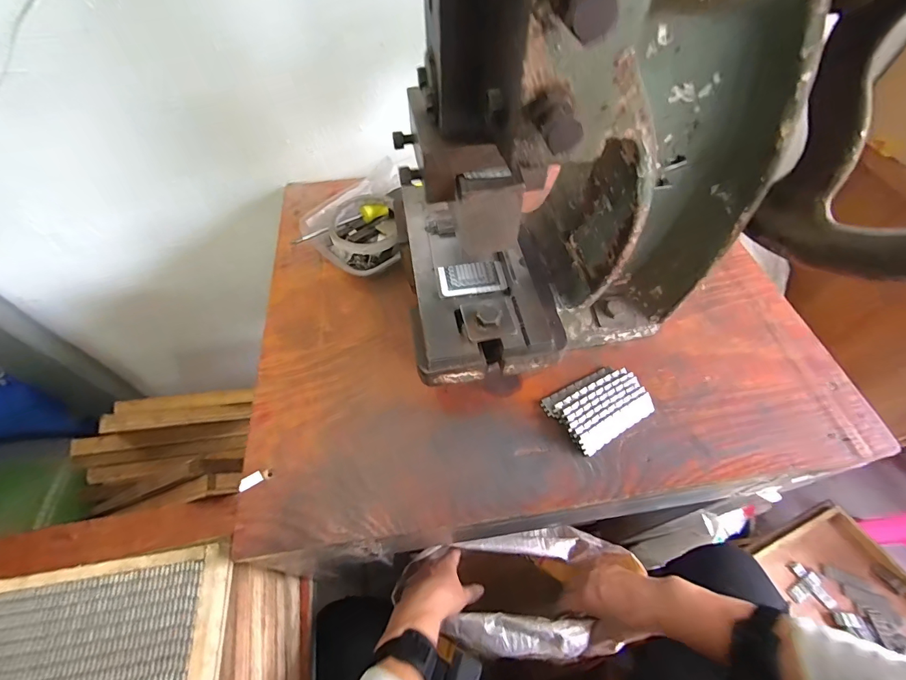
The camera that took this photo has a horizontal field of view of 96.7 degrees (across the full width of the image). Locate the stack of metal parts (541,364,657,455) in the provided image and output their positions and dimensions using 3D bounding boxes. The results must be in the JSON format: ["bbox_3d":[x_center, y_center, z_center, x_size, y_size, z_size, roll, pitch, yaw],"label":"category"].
[{"bbox_3d":[0.142,0.063,0.391,0.089,0.014,0.065,-27,60,-16],"label":"stack of metal parts"}]

